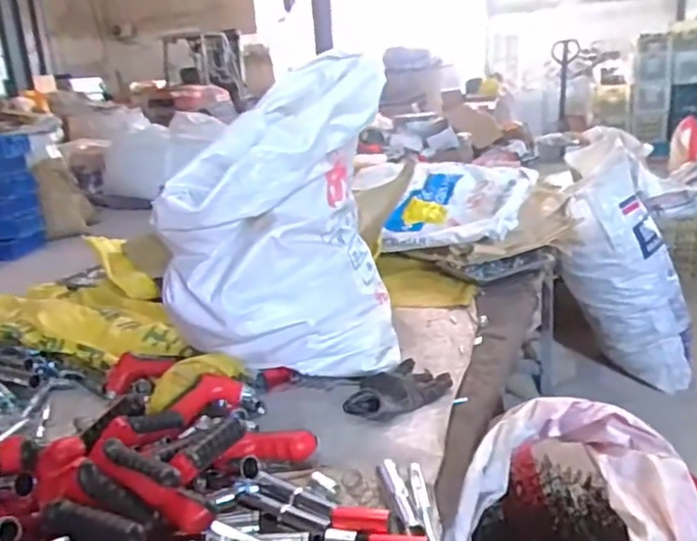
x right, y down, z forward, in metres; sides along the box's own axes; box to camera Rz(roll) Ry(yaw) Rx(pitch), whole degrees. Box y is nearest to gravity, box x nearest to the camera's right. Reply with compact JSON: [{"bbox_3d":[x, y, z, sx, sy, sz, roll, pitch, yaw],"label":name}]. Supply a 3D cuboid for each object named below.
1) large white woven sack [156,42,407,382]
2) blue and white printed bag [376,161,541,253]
[{"bbox_3d":[-0.117,-0.076,1.113,0.369,0.468,0.245,-5,17,-2],"label":"large white woven sack"},{"bbox_3d":[0.314,-0.189,1.797,0.381,0.070,0.466,1,32,30],"label":"blue and white printed bag"}]

